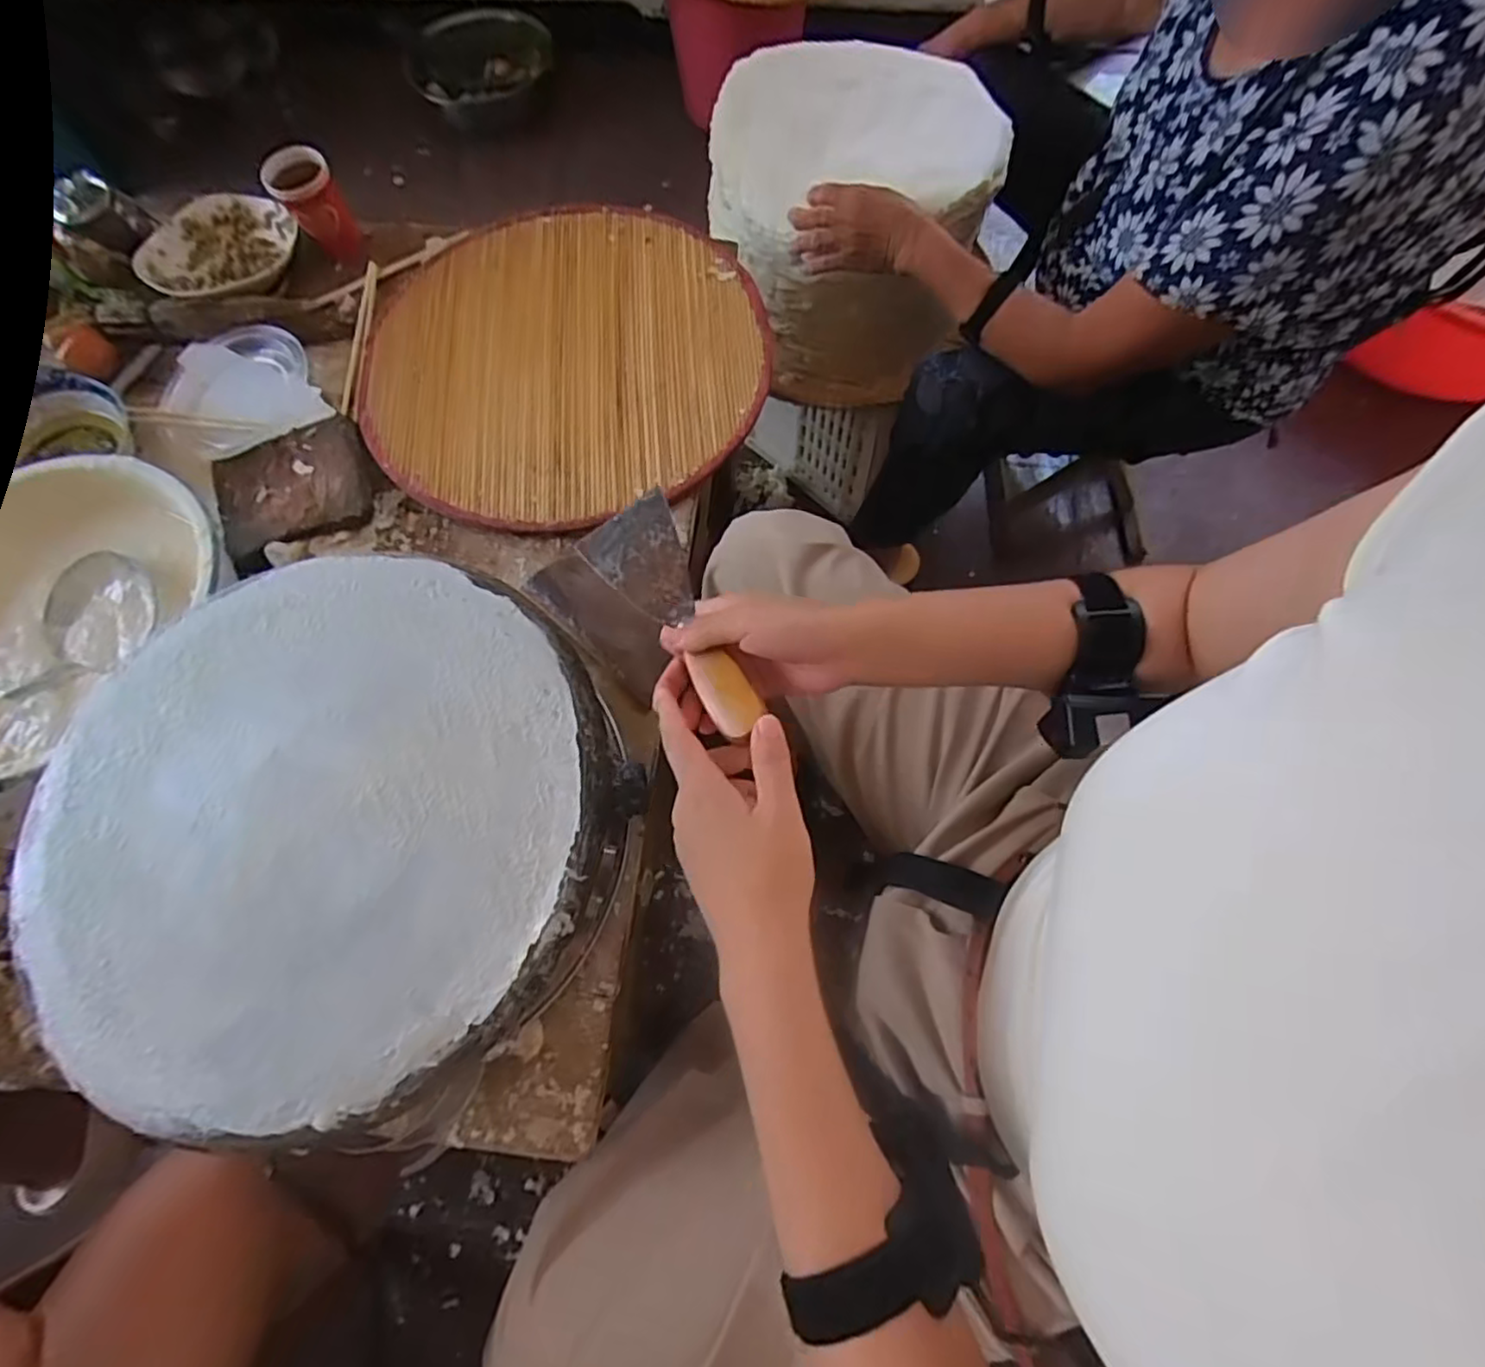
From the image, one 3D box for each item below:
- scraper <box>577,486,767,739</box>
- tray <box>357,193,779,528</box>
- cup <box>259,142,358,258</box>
[{"bbox_3d":[-0.042,-0.045,0.426,0.060,0.019,0.195,-27,58,-9],"label":"scraper"},{"bbox_3d":[-0.196,-0.362,0.751,0.425,0.026,0.434,0,70,1],"label":"tray"},{"bbox_3d":[-0.491,-0.553,0.790,0.065,0.087,0.077,-41,75,-13],"label":"cup"}]

